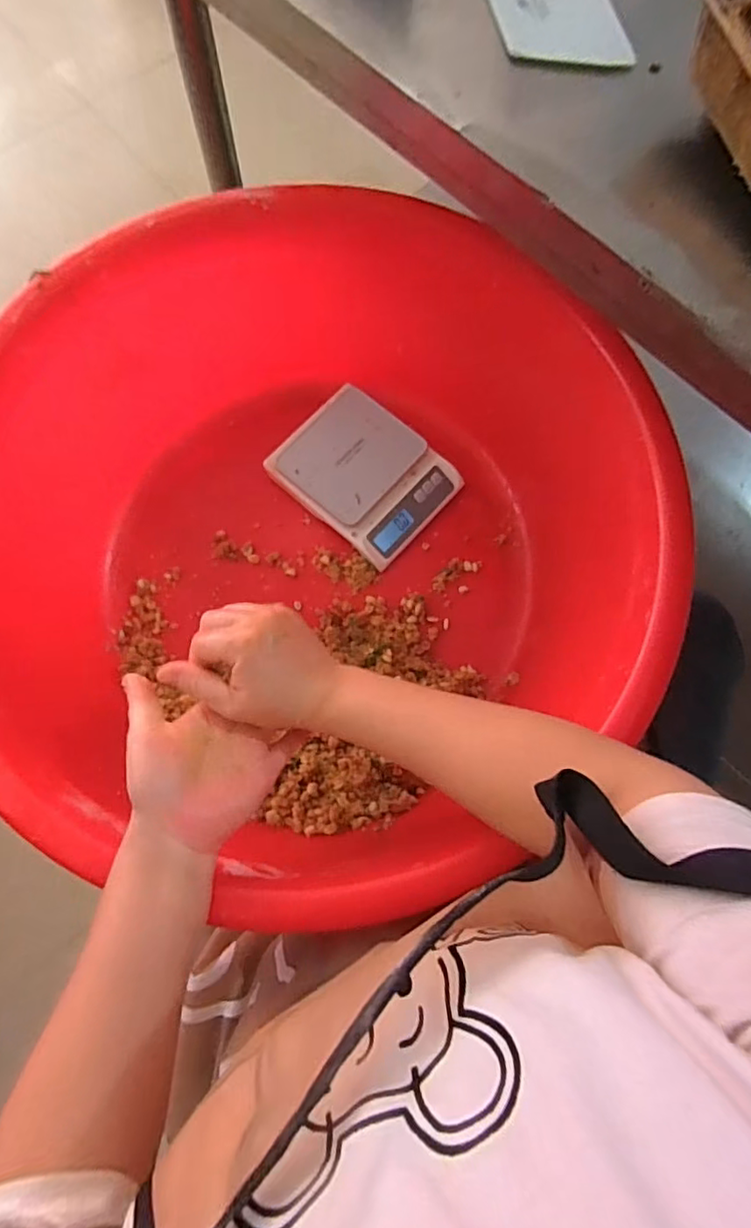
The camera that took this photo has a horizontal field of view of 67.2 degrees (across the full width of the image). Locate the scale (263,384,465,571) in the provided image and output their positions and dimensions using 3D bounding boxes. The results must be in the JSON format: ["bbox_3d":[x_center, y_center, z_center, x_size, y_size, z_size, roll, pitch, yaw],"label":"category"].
[{"bbox_3d":[-0.013,-0.162,0.652,0.181,0.034,0.144,39,79,9],"label":"scale"}]

